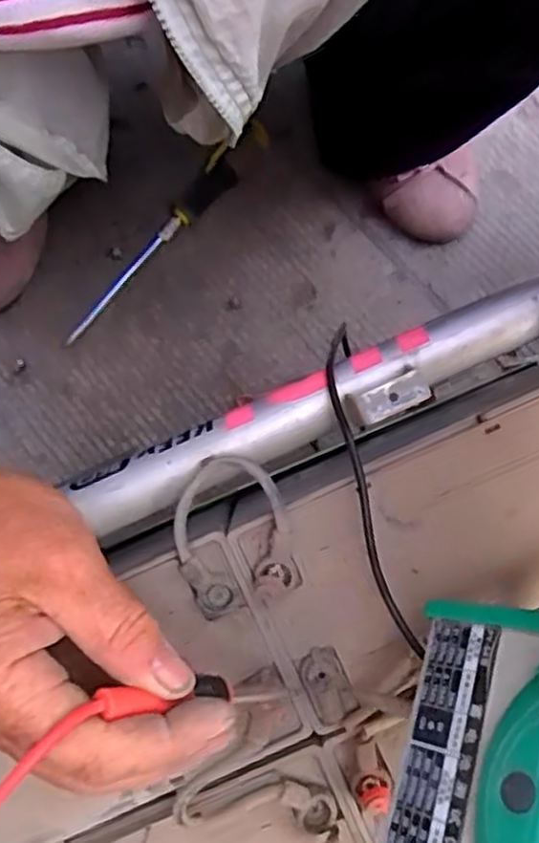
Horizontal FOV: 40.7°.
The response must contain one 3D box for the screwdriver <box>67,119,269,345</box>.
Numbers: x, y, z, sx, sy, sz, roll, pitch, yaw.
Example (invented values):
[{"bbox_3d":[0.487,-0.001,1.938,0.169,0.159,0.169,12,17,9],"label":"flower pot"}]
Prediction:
[{"bbox_3d":[-0.088,-0.164,0.635,0.031,0.038,0.245,39,82,8],"label":"screwdriver"}]

